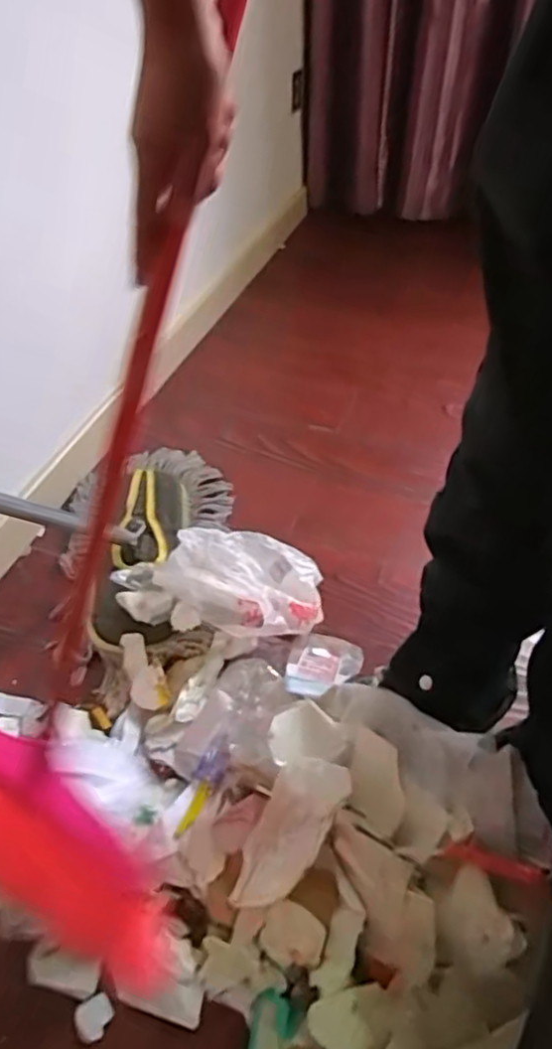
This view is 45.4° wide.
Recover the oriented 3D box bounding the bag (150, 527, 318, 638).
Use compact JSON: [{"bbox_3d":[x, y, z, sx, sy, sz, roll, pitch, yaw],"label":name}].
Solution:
[{"bbox_3d":[-0.049,0.074,0.884,0.229,0.118,0.124,22,49,22],"label":"bag"}]

